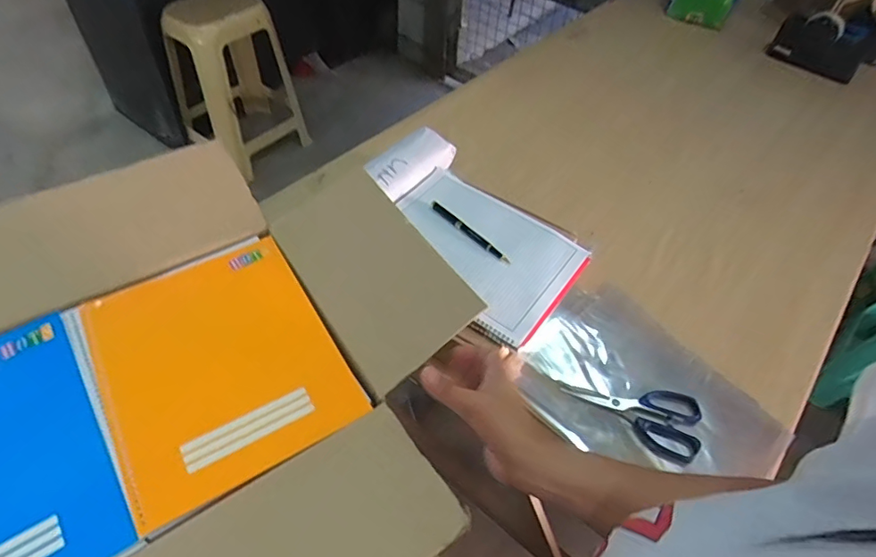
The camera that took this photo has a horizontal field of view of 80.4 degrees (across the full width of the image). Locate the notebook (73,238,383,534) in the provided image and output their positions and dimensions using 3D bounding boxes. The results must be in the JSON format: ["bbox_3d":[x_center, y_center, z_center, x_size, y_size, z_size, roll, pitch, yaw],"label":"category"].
[{"bbox_3d":[-0.214,0.076,0.510,0.206,0.021,0.252,-27,58,-21],"label":"notebook"}]

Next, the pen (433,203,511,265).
[{"bbox_3d":[0.045,-0.070,0.770,0.013,0.009,0.156,-34,61,-25],"label":"pen"}]

